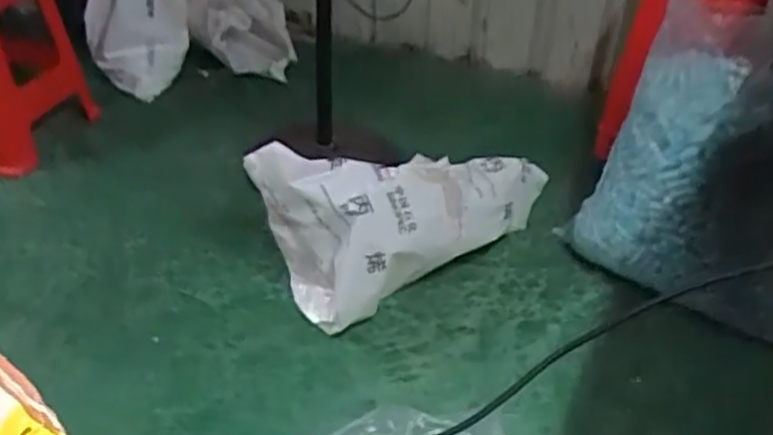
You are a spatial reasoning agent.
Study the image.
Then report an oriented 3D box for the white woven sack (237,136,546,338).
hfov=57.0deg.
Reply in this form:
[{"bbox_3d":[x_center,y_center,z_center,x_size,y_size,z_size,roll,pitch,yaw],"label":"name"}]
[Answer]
[{"bbox_3d":[0.049,-0.047,1.528,0.602,0.238,0.316,-16,41,-22],"label":"white woven sack"}]

